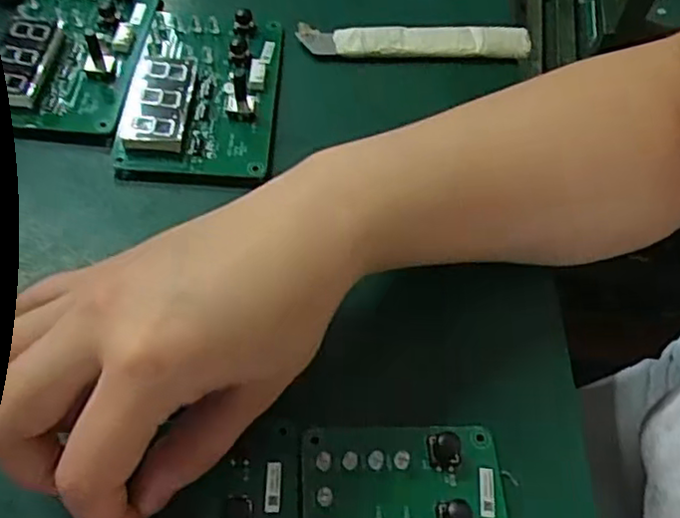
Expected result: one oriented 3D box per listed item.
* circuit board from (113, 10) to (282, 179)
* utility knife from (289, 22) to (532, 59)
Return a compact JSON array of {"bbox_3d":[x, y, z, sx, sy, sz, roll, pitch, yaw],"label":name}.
[{"bbox_3d":[-0.072,-0.093,0.347,0.073,0.012,0.115,2,58,-1],"label":"circuit board"},{"bbox_3d":[0.046,-0.129,0.384,0.137,0.010,0.020,-3,58,-5],"label":"utility knife"}]

